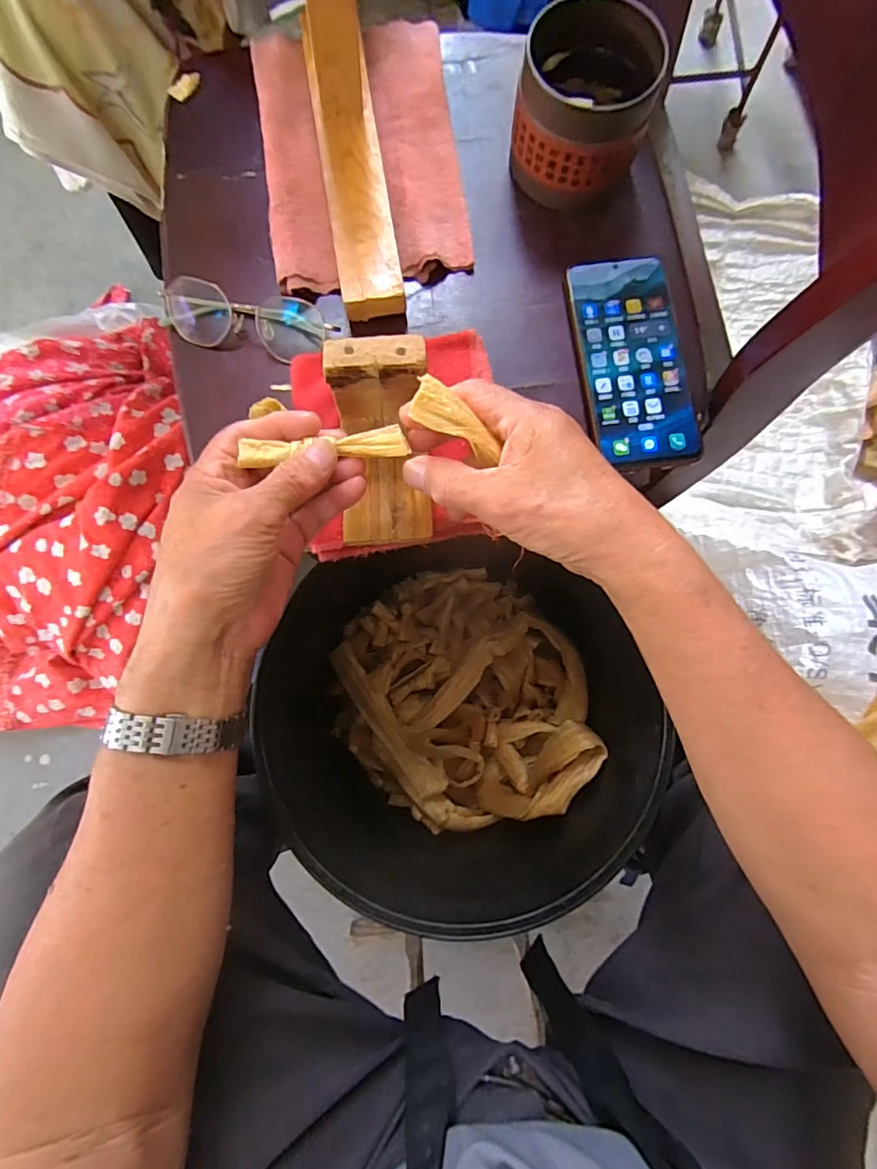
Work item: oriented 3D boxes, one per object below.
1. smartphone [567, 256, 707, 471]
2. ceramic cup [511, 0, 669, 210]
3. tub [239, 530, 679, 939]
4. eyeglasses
[{"bbox_3d":[0.144,-0.164,0.378,0.076,0.007,0.159,-8,82,-1],"label":"smartphone"},{"bbox_3d":[0.103,-0.338,0.361,0.090,0.084,0.082,0,82,0],"label":"ceramic cup"},{"bbox_3d":[0.013,0.127,0.496,0.292,0.232,0.280,0,82,0],"label":"tub"},{"bbox_3d":[-0.149,-0.200,0.379,0.138,0.031,0.053,16,83,2],"label":"eyeglasses"}]

